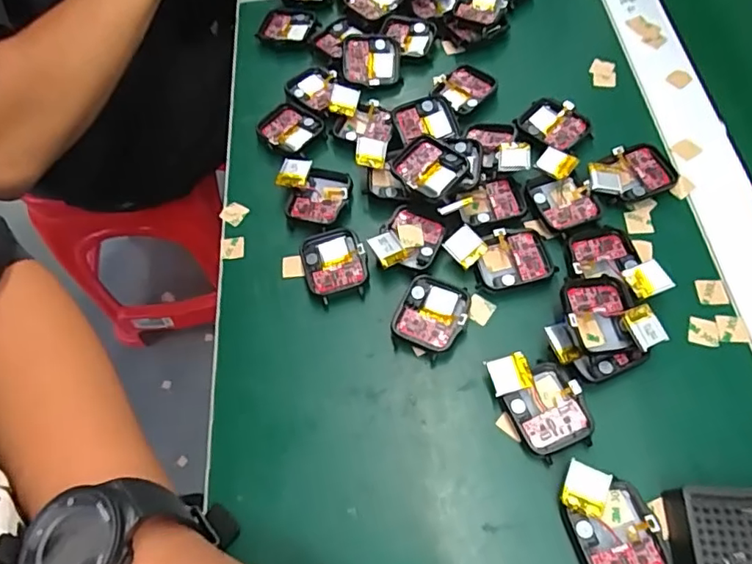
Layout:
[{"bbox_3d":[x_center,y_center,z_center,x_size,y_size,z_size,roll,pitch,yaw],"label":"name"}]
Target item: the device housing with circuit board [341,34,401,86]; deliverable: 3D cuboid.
[{"bbox_3d":[-0.003,-0.166,0.407,0.043,0.011,0.040,0,92,-12],"label":"device housing with circuit board"}]

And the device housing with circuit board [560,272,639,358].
[{"bbox_3d":[0.121,0.018,0.296,0.039,0.017,0.044,-7,62,0],"label":"device housing with circuit board"}]

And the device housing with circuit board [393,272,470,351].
[{"bbox_3d":[0.032,0.019,0.315,0.038,0.013,0.041,24,67,15],"label":"device housing with circuit board"}]

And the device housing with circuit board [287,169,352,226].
[{"bbox_3d":[-0.037,-0.057,0.358,0.038,0.011,0.042,15,65,11],"label":"device housing with circuit board"}]

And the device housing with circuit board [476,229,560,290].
[{"bbox_3d":[0.082,-0.014,0.324,0.043,0.005,0.037,-9,62,0],"label":"device housing with circuit board"}]

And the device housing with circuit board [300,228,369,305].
[{"bbox_3d":[-0.025,-0.010,0.336,0.038,0.012,0.046,-14,63,-3],"label":"device housing with circuit board"}]

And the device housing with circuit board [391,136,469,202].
[{"bbox_3d":[0.032,-0.071,0.341,0.042,0.006,0.037,36,82,22],"label":"device housing with circuit board"}]

